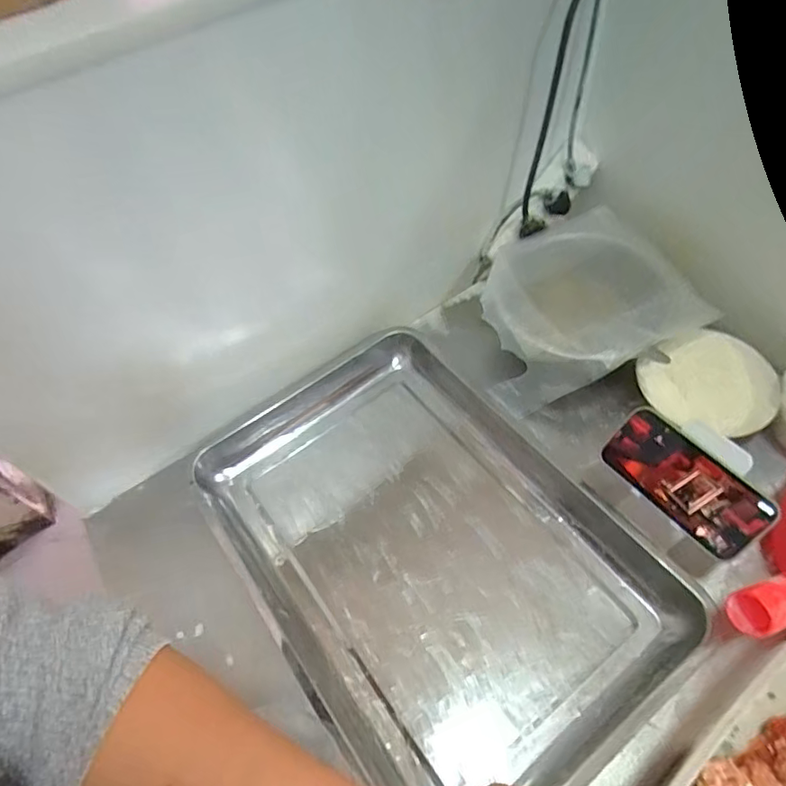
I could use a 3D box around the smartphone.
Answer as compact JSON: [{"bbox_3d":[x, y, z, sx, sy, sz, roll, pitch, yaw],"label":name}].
[{"bbox_3d":[0.283,0.086,0.520,0.150,0.010,0.071,45,109,27],"label":"smartphone"}]

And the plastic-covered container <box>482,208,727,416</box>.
[{"bbox_3d":[0.235,-0.100,0.707,0.251,0.120,0.230,-22,57,-11],"label":"plastic-covered container"}]

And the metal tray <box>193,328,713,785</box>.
[{"bbox_3d":[0.032,0.161,0.598,0.352,0.050,0.500,-34,60,-18],"label":"metal tray"}]

